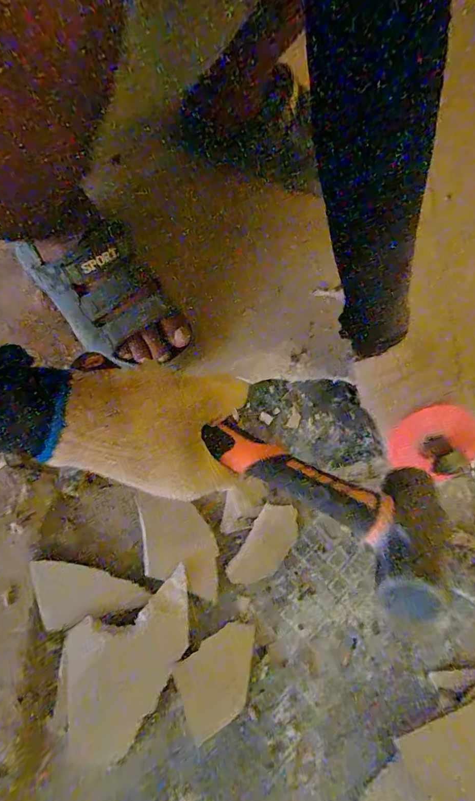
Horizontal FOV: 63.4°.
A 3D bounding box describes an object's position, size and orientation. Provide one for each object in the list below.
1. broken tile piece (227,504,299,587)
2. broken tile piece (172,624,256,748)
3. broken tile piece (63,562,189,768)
[{"bbox_3d":[0.031,0.158,0.418,0.048,0.007,0.095,33,78,8],"label":"broken tile piece"},{"bbox_3d":[-0.016,0.276,0.383,0.091,0.014,0.075,-30,78,-7],"label":"broken tile piece"},{"bbox_3d":[-0.098,0.255,0.372,0.143,0.010,0.114,-25,81,-19],"label":"broken tile piece"}]

